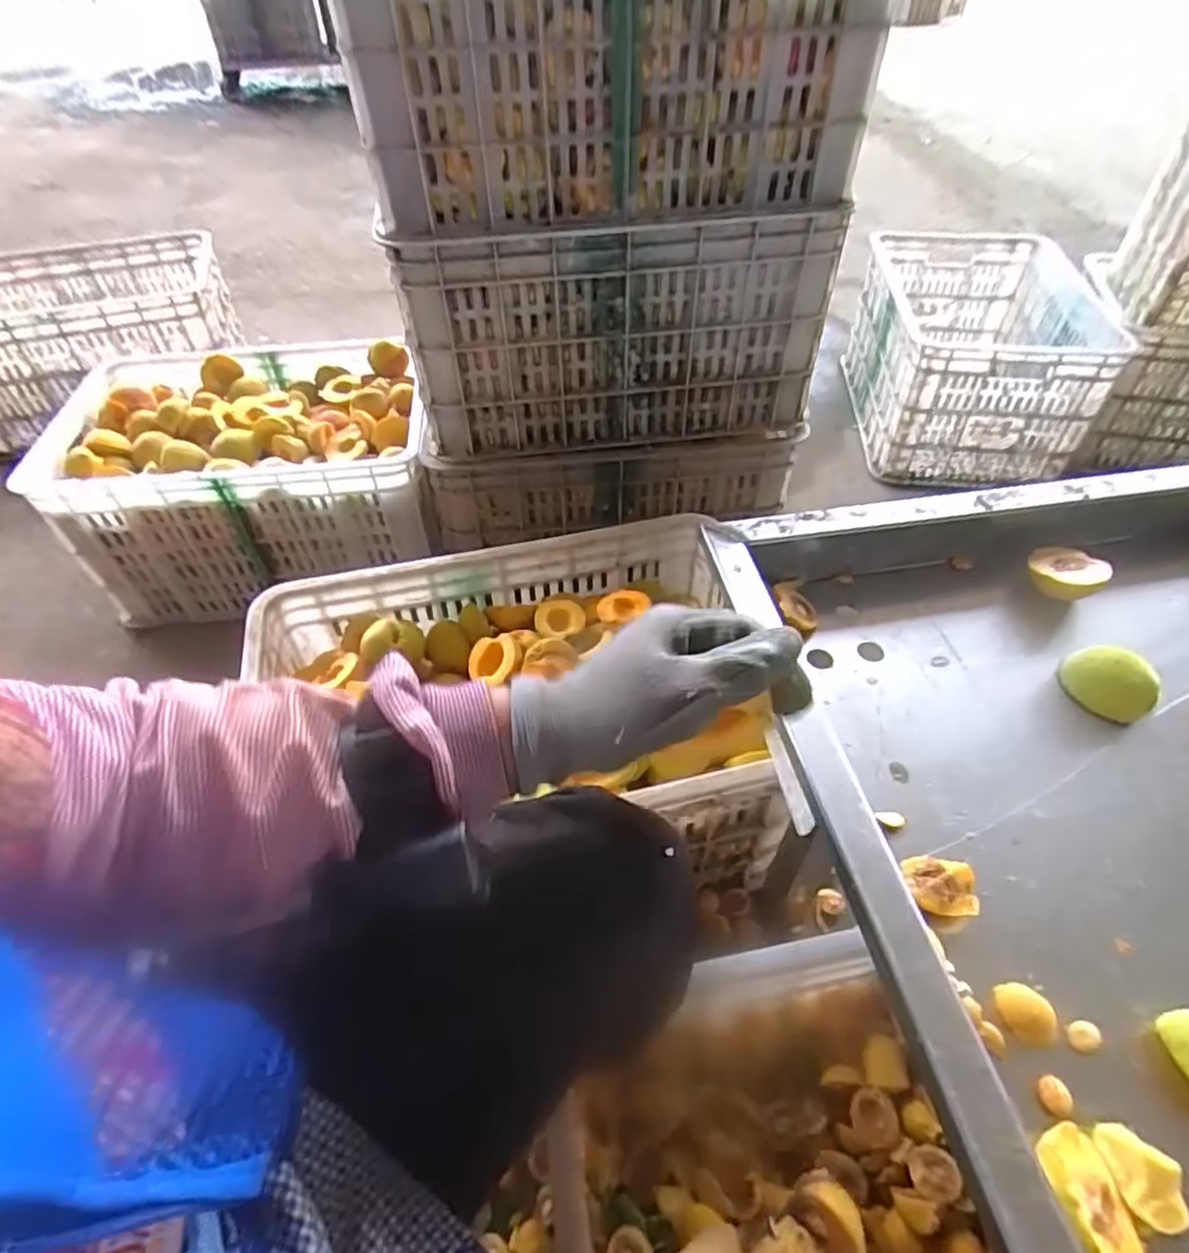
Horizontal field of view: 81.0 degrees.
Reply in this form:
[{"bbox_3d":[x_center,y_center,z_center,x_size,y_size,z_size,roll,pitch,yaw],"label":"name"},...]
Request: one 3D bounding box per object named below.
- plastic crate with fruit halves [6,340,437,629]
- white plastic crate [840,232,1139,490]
[{"bbox_3d":[-0.527,-0.253,1.097,0.500,0.232,0.384,-9,48,-8],"label":"plastic crate with fruit halves"},{"bbox_3d":[0.753,-0.546,1.377,0.404,0.241,0.532,5,48,5],"label":"white plastic crate"}]

